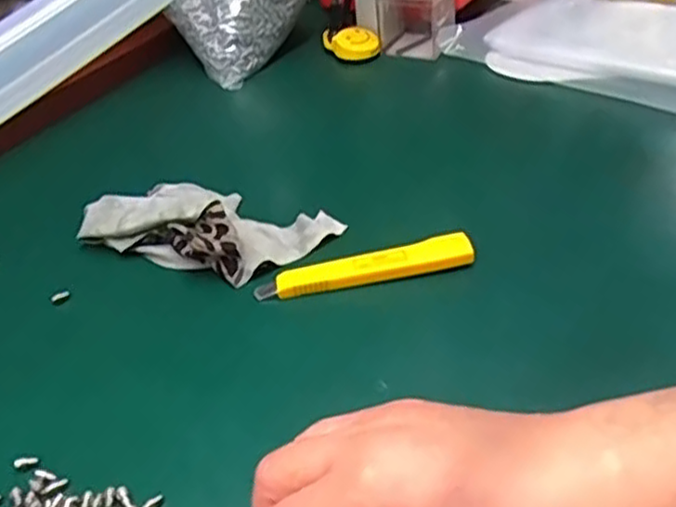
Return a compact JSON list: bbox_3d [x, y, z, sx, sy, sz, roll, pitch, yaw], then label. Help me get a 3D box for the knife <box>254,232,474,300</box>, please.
[{"bbox_3d":[0.016,0.010,0.408,0.125,0.013,0.021,-11,38,-6],"label":"knife"}]

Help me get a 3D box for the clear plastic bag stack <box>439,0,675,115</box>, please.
[{"bbox_3d":[0.234,-0.197,0.630,0.187,0.025,0.292,-31,44,-28],"label":"clear plastic bag stack"}]

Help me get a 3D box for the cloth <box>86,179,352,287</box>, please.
[{"bbox_3d":[-0.084,-0.024,0.448,0.153,0.035,0.071,11,41,22],"label":"cloth"}]

